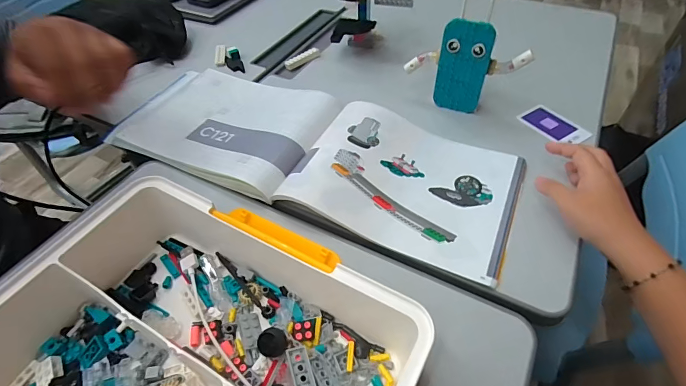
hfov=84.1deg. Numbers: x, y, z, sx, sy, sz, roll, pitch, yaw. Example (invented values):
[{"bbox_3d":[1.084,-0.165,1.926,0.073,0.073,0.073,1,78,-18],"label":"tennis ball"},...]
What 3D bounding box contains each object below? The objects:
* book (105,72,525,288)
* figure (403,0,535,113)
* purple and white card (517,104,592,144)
[{"bbox_3d":[-0.045,-0.070,0.487,0.510,0.021,0.210,21,50,21],"label":"book"},{"bbox_3d":[0.164,-0.182,0.500,0.151,0.148,0.047,17,49,18],"label":"figure"},{"bbox_3d":[0.284,-0.091,0.516,0.058,0.007,0.080,-19,49,-19],"label":"purple and white card"}]

